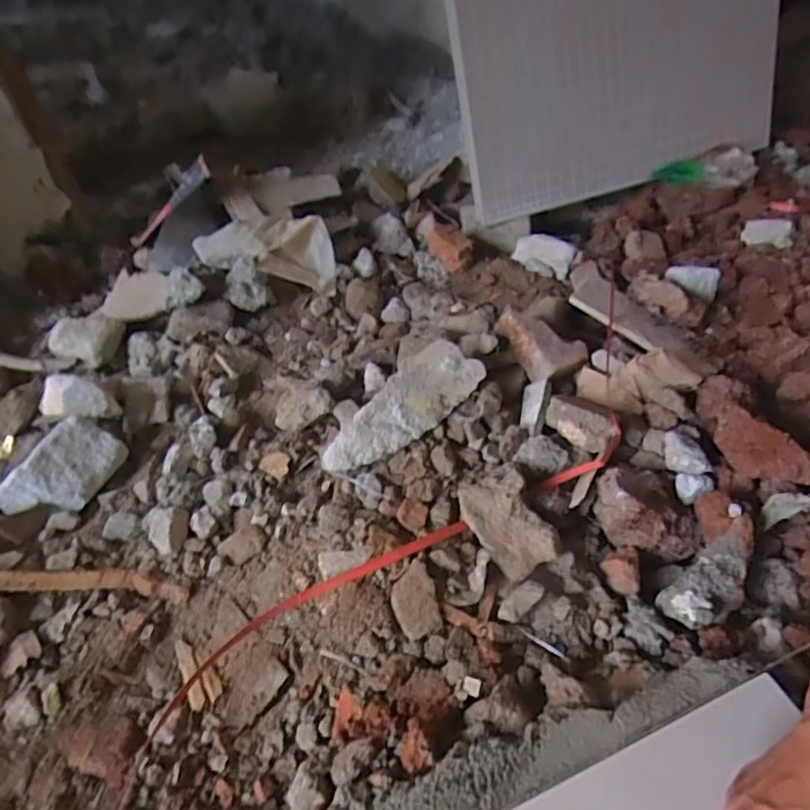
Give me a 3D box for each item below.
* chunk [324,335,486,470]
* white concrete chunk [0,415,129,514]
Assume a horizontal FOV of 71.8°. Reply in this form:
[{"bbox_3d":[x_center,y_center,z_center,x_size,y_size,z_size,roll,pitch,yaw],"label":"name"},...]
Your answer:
[{"bbox_3d":[-0.004,0.003,0.608,0.201,0.038,0.068,-39,52,-15],"label":"chunk"},{"bbox_3d":[-0.362,0.073,0.594,0.077,0.027,0.116,38,62,-7],"label":"white concrete chunk"}]

